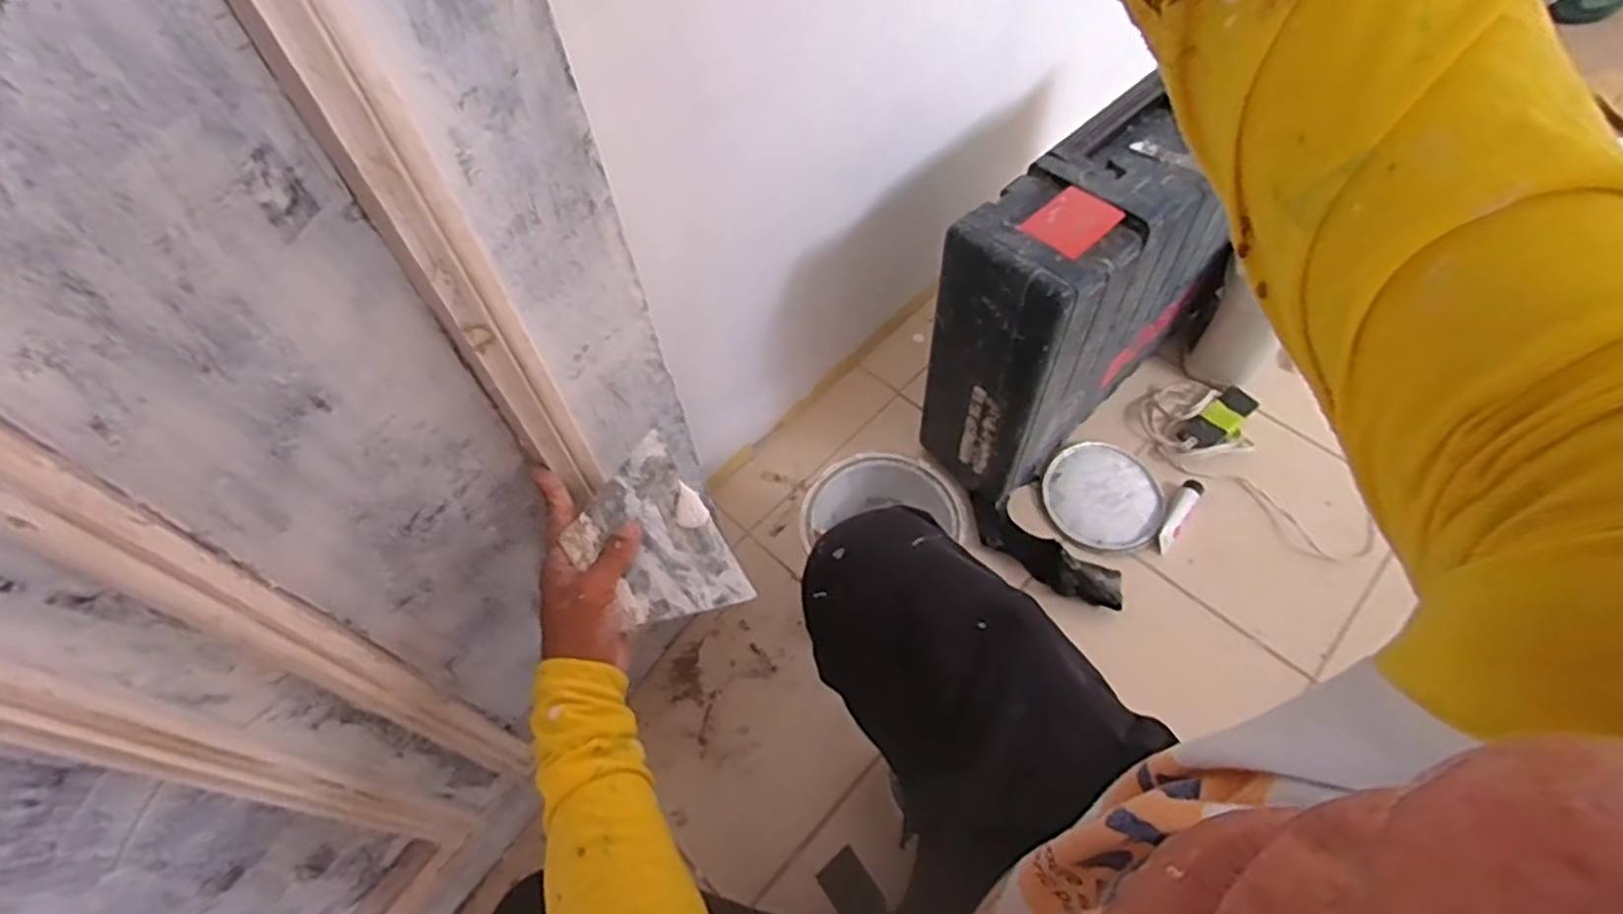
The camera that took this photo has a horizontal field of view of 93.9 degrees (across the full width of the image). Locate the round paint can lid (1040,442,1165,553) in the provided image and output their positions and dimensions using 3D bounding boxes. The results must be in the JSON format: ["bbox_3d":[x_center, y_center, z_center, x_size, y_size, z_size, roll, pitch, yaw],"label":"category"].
[{"bbox_3d":[0.383,0.050,0.990,0.148,0.015,0.145,-1,58,2],"label":"round paint can lid"}]

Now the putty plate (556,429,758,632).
[{"bbox_3d":[-0.116,0.066,0.562,0.093,0.007,0.135,-33,90,-20],"label":"putty plate"}]

